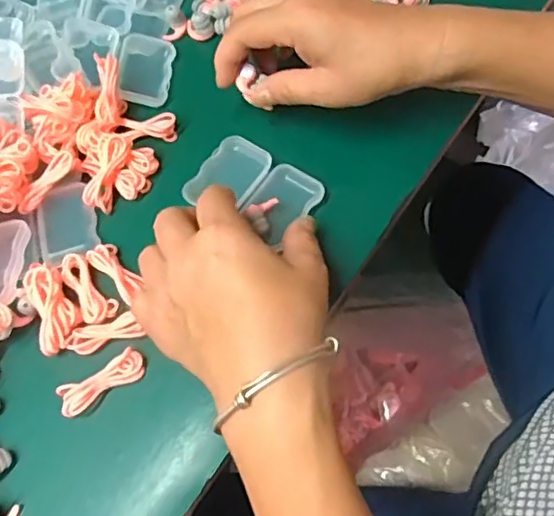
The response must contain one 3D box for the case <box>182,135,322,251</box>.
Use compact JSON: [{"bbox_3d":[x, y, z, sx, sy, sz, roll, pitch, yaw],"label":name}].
[{"bbox_3d":[-0.013,-0.043,0.365,0.073,0.010,0.052,29,72,14],"label":"case"}]

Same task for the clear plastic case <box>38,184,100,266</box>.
[{"bbox_3d":[-0.132,-0.023,0.367,0.034,0.011,0.054,-16,65,-1],"label":"clear plastic case"}]

